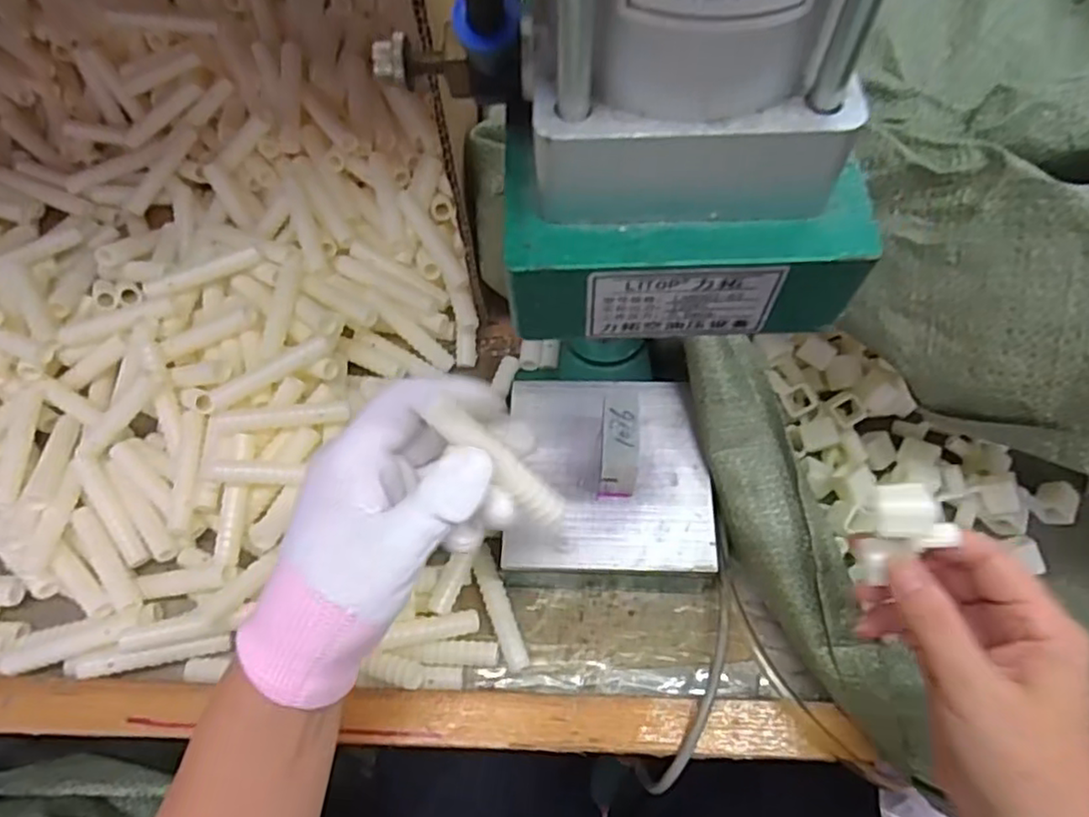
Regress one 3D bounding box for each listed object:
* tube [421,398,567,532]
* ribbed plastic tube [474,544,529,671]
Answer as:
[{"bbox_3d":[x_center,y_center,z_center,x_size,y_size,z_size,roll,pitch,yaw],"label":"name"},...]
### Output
[{"bbox_3d":[-0.018,0.026,0.281,0.075,0.009,0.012,43,67,-23],"label":"tube"},{"bbox_3d":[-0.026,0.122,0.406,0.013,0.017,0.073,-20,65,-8],"label":"ribbed plastic tube"}]

